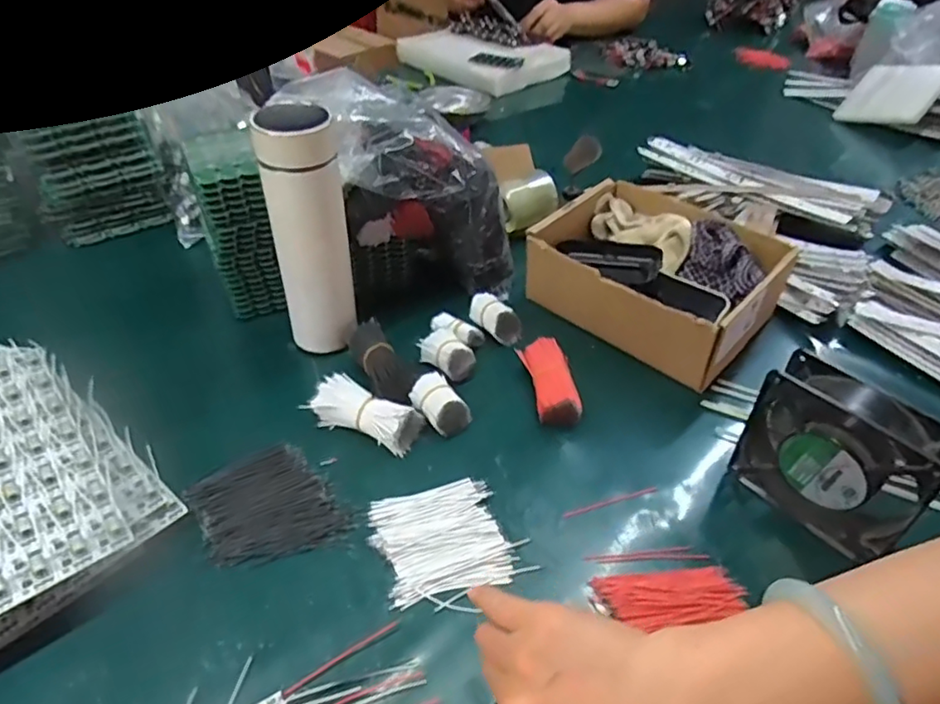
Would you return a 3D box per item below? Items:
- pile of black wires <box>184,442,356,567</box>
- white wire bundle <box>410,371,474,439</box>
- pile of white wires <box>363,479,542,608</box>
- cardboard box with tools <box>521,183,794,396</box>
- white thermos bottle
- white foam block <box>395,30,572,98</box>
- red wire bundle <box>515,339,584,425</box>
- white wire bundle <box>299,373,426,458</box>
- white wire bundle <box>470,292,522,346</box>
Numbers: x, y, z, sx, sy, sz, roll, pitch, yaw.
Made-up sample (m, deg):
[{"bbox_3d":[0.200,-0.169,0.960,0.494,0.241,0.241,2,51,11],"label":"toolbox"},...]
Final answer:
[{"bbox_3d":[-0.157,0.118,0.475,0.095,0.009,0.105,-22,47,-26],"label":"pile of black wires"},{"bbox_3d":[-0.027,0.046,0.542,0.032,0.030,0.057,-30,51,-32],"label":"white wire bundle"},{"bbox_3d":[-0.018,0.138,0.458,0.100,0.010,0.085,-9,48,-14],"label":"pile of white wires"},{"bbox_3d":[0.189,-0.080,0.640,0.215,0.089,0.182,31,49,29],"label":"cardboard box with tools"},{"bbox_3d":[-0.139,-0.098,0.543,0.066,0.222,0.060,-7,42,-12],"label":"white thermos bottle"},{"bbox_3d":[0.016,-0.555,1.166,0.337,0.055,0.173,7,41,5],"label":"white foam block"},{"bbox_3d":[0.074,0.027,0.566,0.040,0.024,0.092,-7,42,-11],"label":"red wire bundle"},{"bbox_3d":[-0.090,0.052,0.531,0.096,0.030,0.039,16,43,14],"label":"white wire bundle"},{"bbox_3d":[0.026,-0.036,0.625,0.061,0.031,0.024,31,48,28],"label":"white wire bundle"}]

